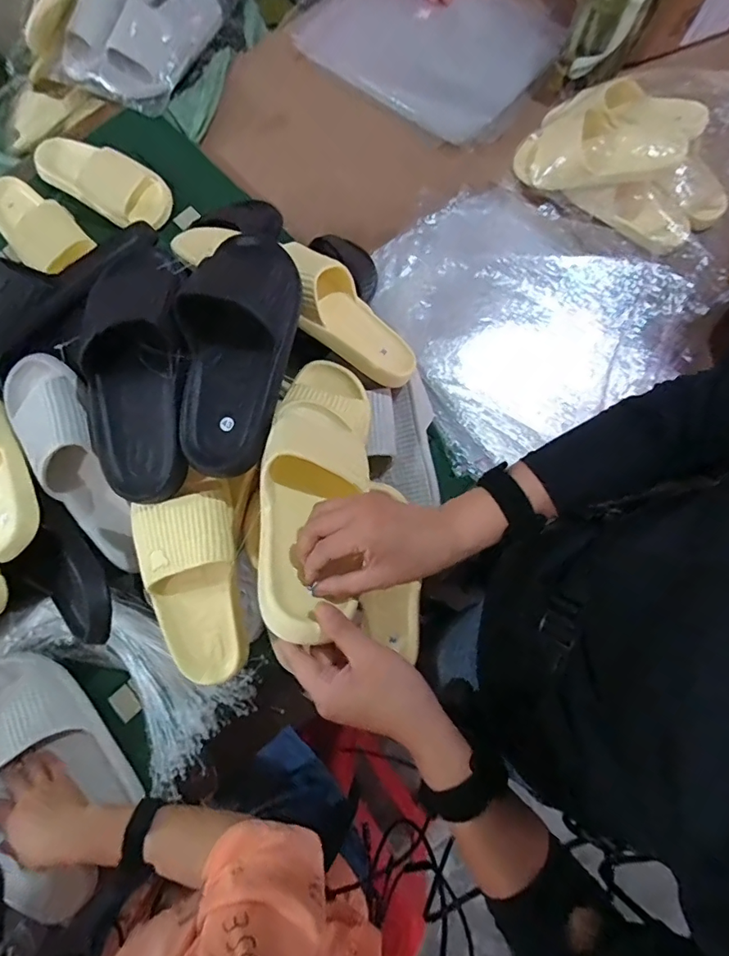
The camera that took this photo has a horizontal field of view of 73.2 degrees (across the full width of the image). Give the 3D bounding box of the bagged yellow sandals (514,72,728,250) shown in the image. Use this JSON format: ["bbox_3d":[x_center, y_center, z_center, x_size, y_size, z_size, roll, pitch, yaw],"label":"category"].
[{"bbox_3d":[0.417,-0.502,0.750,0.318,0.117,0.183,30,77,7],"label":"bagged yellow sandals"}]

